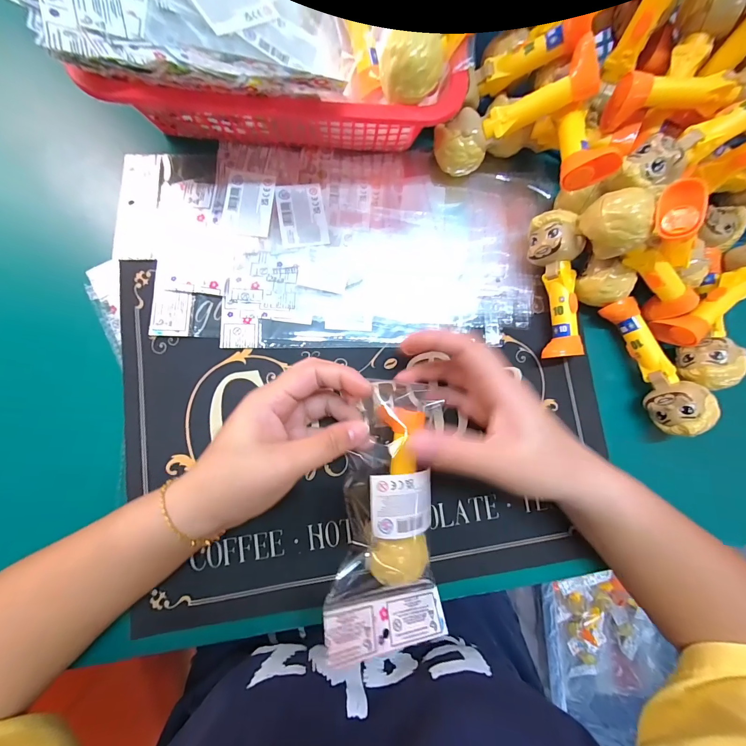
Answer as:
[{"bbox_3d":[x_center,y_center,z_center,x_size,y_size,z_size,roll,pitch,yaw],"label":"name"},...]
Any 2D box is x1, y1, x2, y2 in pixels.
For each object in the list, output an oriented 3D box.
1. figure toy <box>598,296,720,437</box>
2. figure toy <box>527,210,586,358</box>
[{"bbox_3d":[0.234,-0.008,0.279,0.035,0.033,0.117,-25,85,-7],"label":"figure toy"},{"bbox_3d":[0.154,-0.073,0.285,0.040,0.039,0.121,-1,85,-5],"label":"figure toy"}]

